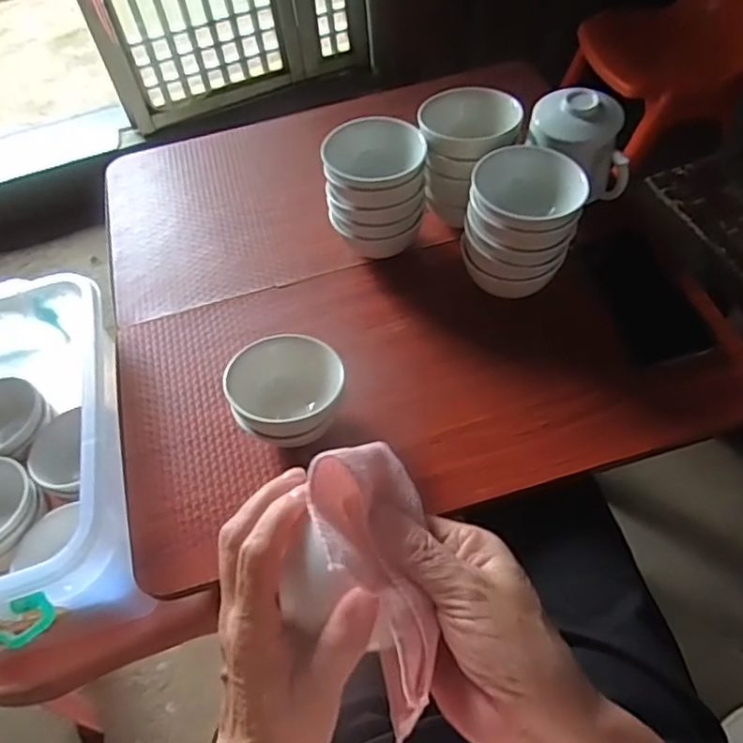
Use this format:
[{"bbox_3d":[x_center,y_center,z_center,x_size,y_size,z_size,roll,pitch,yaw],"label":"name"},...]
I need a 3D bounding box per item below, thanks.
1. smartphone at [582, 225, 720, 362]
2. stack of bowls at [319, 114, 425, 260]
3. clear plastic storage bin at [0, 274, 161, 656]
[{"bbox_3d":[0.273,-0.077,0.638,0.074,0.014,0.150,-19,67,4],"label":"smartphone"},{"bbox_3d":[0.004,-0.188,0.654,0.101,0.106,0.104,-9,55,0],"label":"stack of bowls"},{"bbox_3d":[-0.349,0.085,0.601,0.235,0.134,0.344,-13,55,-4],"label":"clear plastic storage bin"}]

